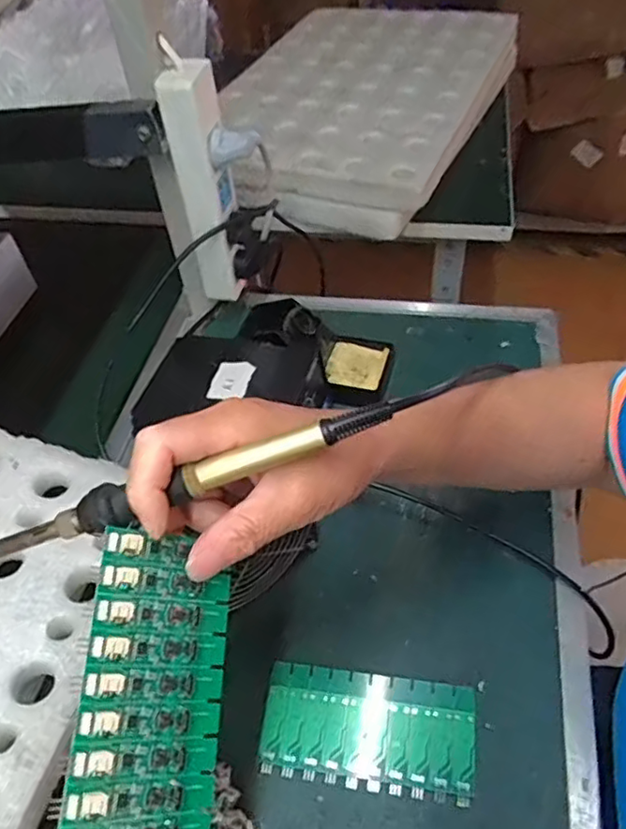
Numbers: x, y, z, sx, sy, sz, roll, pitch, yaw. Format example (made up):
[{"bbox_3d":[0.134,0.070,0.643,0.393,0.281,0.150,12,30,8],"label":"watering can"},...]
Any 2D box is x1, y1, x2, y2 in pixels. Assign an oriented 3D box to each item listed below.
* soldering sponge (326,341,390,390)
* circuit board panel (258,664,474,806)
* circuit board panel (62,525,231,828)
[{"bbox_3d":[0.044,-0.049,0.618,0.056,0.015,0.055,14,52,17],"label":"soldering sponge"},{"bbox_3d":[0.036,0.210,0.411,0.137,0.004,0.070,4,59,9],"label":"circuit board panel"},{"bbox_3d":[-0.065,0.121,0.259,0.062,0.005,0.136,17,65,-34],"label":"circuit board panel"}]

